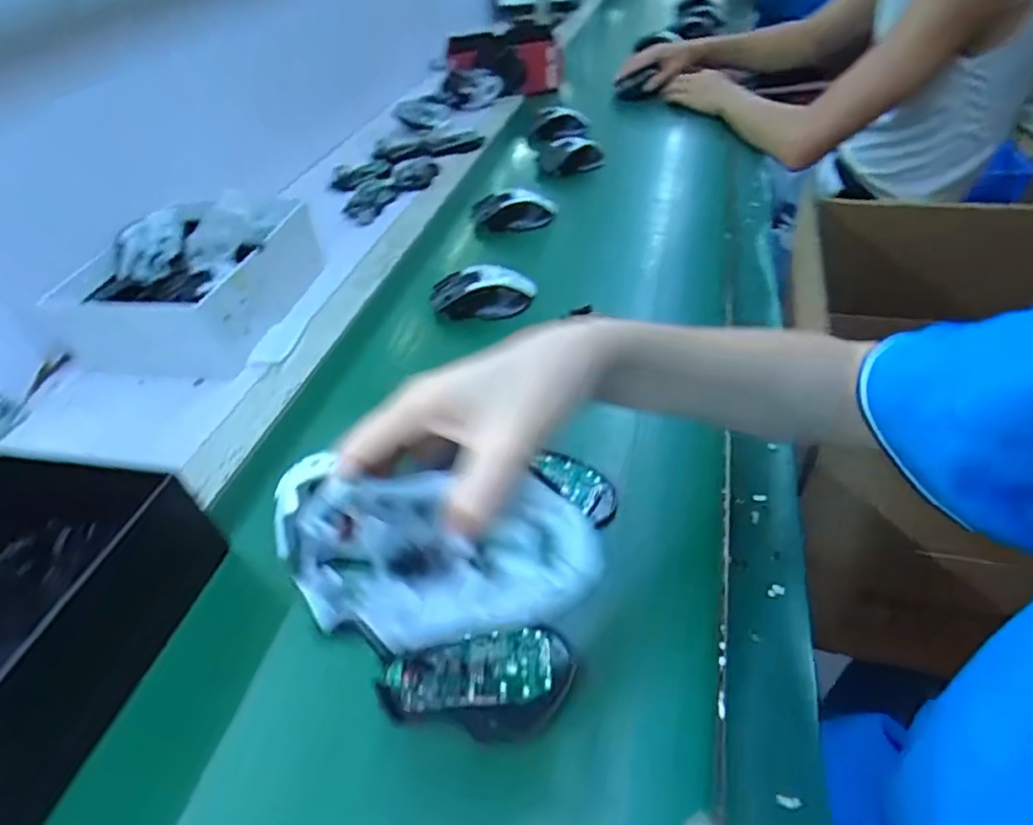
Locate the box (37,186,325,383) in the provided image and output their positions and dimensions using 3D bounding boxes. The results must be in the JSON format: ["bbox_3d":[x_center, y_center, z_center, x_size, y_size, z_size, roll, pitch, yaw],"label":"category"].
[{"bbox_3d":[-0.363,-0.154,0.683,0.203,0.091,0.239,6,46,12],"label":"box"}]

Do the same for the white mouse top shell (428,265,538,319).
[{"bbox_3d":[-0.039,-0.132,0.651,0.113,0.039,0.063,5,45,11],"label":"white mouse top shell"}]

